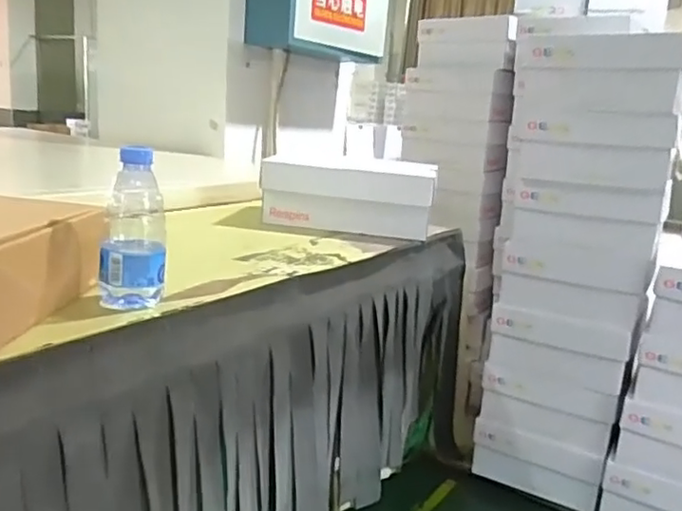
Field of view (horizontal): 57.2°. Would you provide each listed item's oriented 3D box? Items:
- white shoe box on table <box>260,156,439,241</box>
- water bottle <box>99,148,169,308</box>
[{"bbox_3d":[0.022,-0.116,1.146,0.300,0.120,0.158,8,14,10],"label":"white shoe box on table"},{"bbox_3d":[-0.212,-0.031,0.640,0.062,0.153,0.069,1,14,-19],"label":"water bottle"}]

